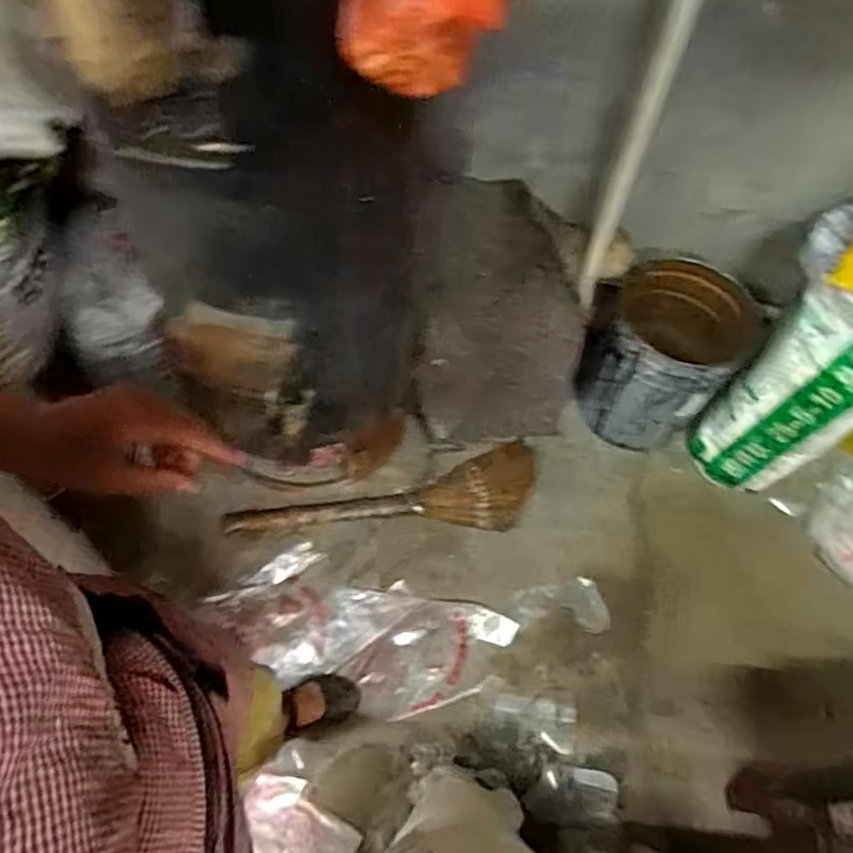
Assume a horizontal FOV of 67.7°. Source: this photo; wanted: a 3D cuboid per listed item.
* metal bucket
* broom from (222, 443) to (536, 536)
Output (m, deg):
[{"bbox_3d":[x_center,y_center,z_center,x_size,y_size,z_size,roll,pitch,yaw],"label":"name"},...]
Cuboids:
[{"bbox_3d":[0.517,-0.169,1.437,0.331,0.310,0.344,1,55,-2],"label":"metal bucket"},{"bbox_3d":[-0.087,0.152,1.387,0.662,0.039,0.190,-4,56,-6],"label":"broom"}]

